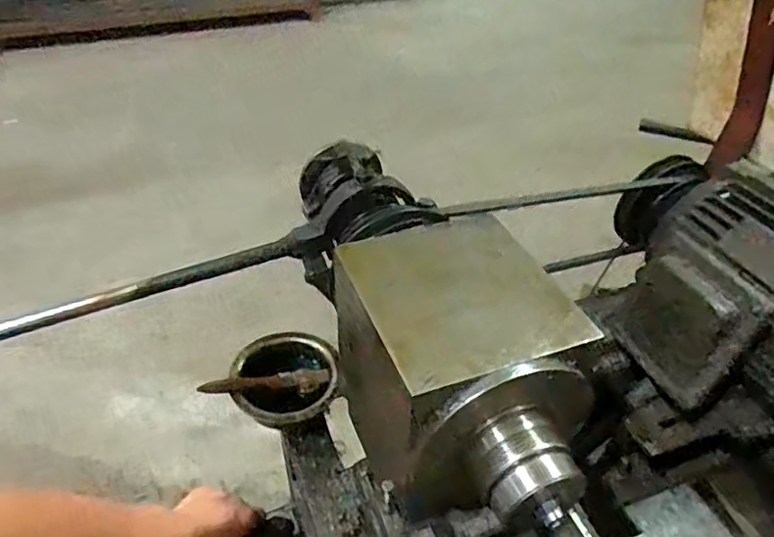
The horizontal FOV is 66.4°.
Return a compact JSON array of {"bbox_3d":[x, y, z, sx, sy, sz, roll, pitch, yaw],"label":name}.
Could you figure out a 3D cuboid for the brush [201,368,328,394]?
[{"bbox_3d":[-0.143,0.135,0.701,0.150,0.016,0.028,-1,37,-24],"label":"brush"}]

